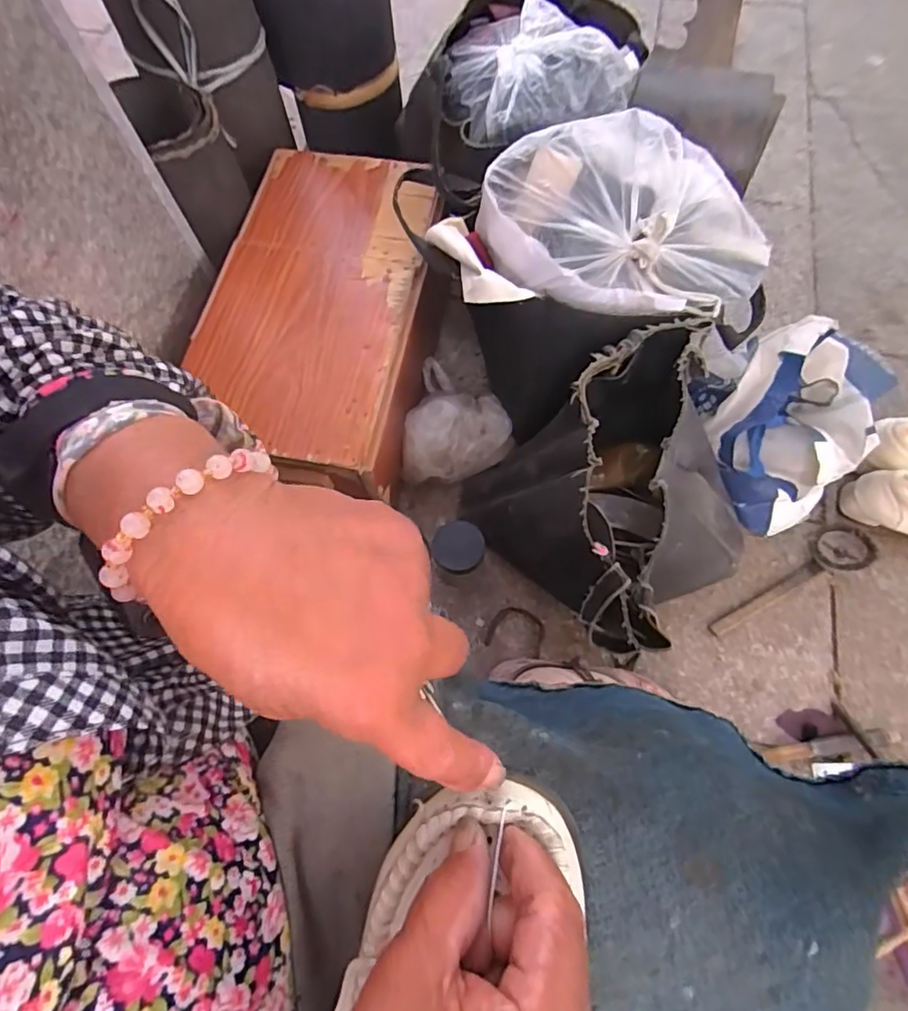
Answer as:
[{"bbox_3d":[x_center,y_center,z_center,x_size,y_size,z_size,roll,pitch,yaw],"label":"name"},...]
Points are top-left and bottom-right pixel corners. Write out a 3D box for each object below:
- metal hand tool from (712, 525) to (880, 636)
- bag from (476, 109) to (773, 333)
[{"bbox_3d":[0.422,0.096,0.700,0.227,0.031,0.056,-27,70,-8],"label":"metal hand tool"},{"bbox_3d":[0.186,-0.301,0.597,0.315,0.105,0.178,5,69,5],"label":"bag"}]

